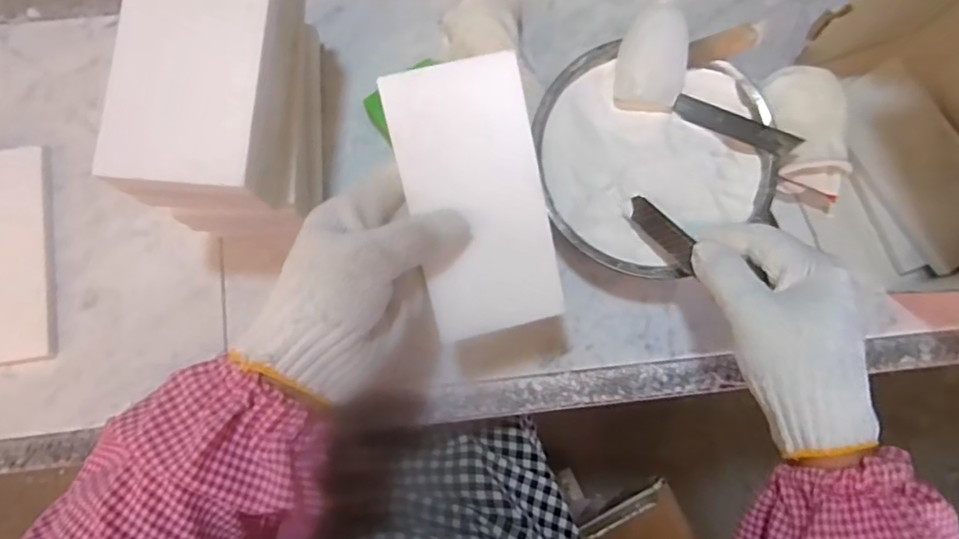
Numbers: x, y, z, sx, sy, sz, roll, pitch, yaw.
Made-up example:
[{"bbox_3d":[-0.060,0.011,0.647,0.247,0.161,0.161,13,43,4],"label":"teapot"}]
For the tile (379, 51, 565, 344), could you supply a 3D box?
[{"bbox_3d":[0.000,-0.036,0.336,0.074,0.004,0.148,-14,104,-4],"label":"tile"}]

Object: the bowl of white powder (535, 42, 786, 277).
[{"bbox_3d":[0.115,-0.077,0.425,0.160,0.045,0.149,0,81,-1],"label":"bowl of white powder"}]

